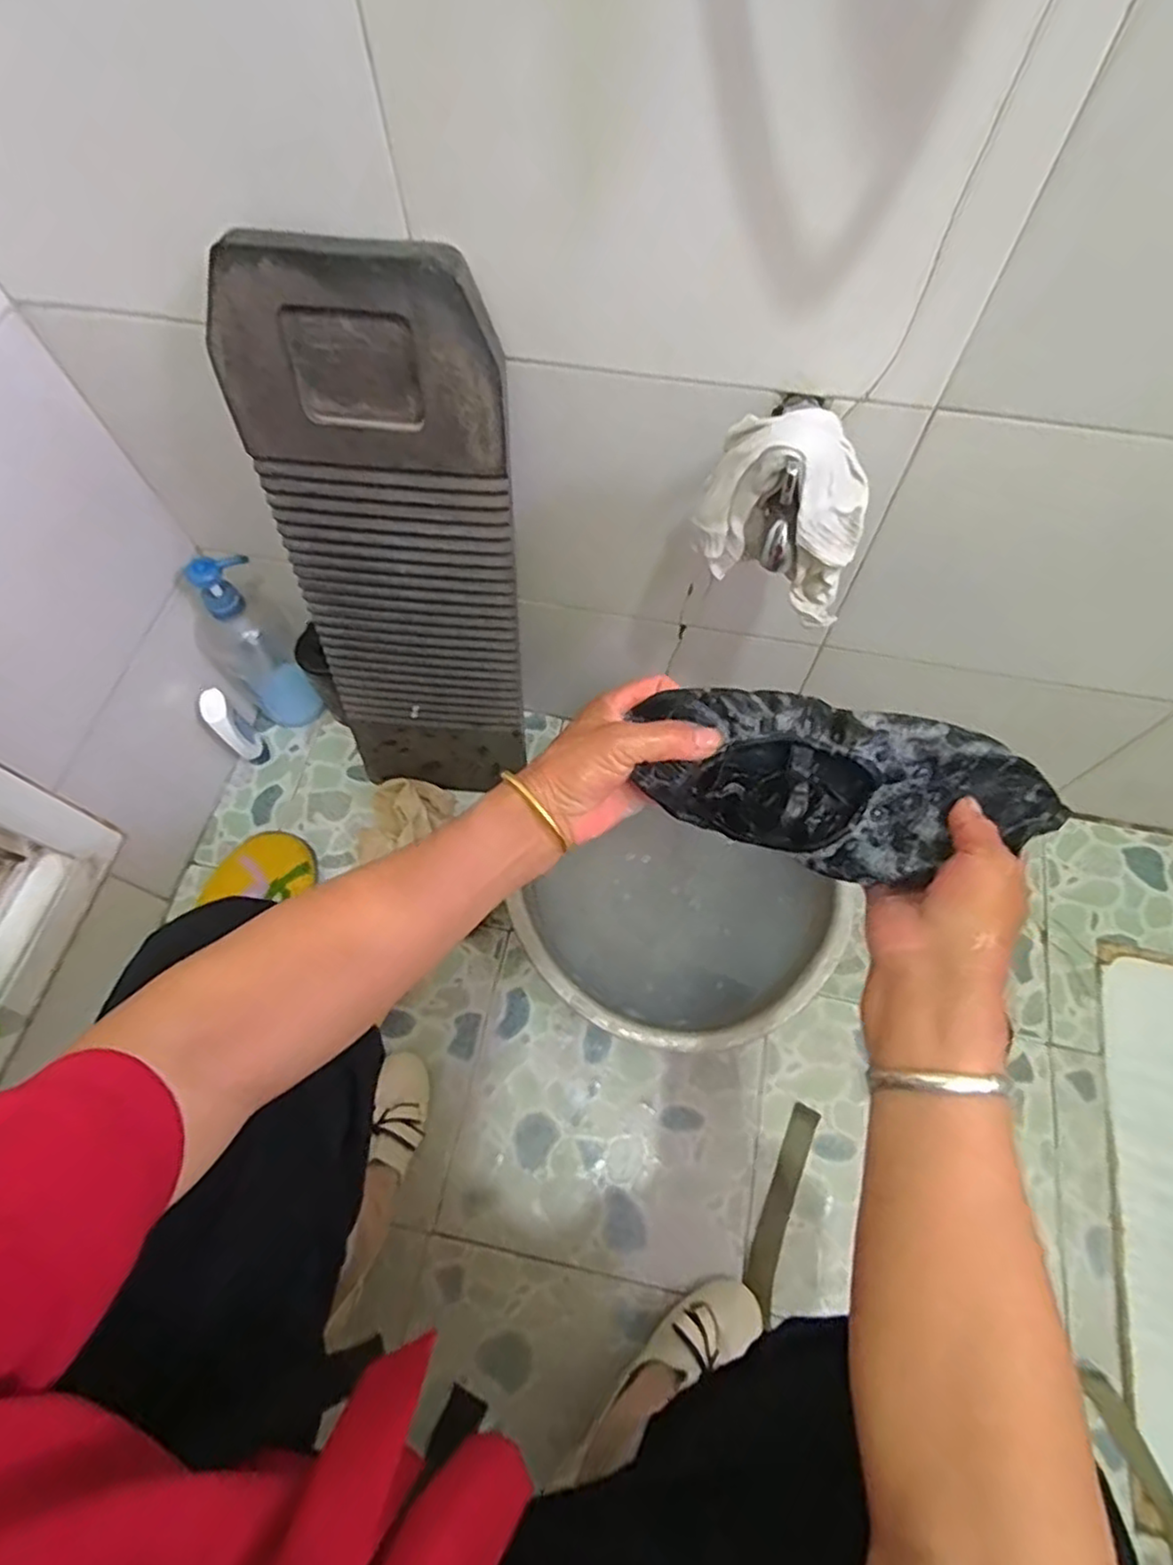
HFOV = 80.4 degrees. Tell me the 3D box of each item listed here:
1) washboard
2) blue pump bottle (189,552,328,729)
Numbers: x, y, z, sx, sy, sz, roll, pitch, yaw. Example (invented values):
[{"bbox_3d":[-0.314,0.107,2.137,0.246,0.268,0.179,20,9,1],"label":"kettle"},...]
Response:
[{"bbox_3d":[-0.158,-0.159,0.618,0.184,0.530,0.021,5,57,0],"label":"washboard"},{"bbox_3d":[-0.378,-0.152,0.779,0.083,0.273,0.062,-39,72,-16],"label":"blue pump bottle"}]

